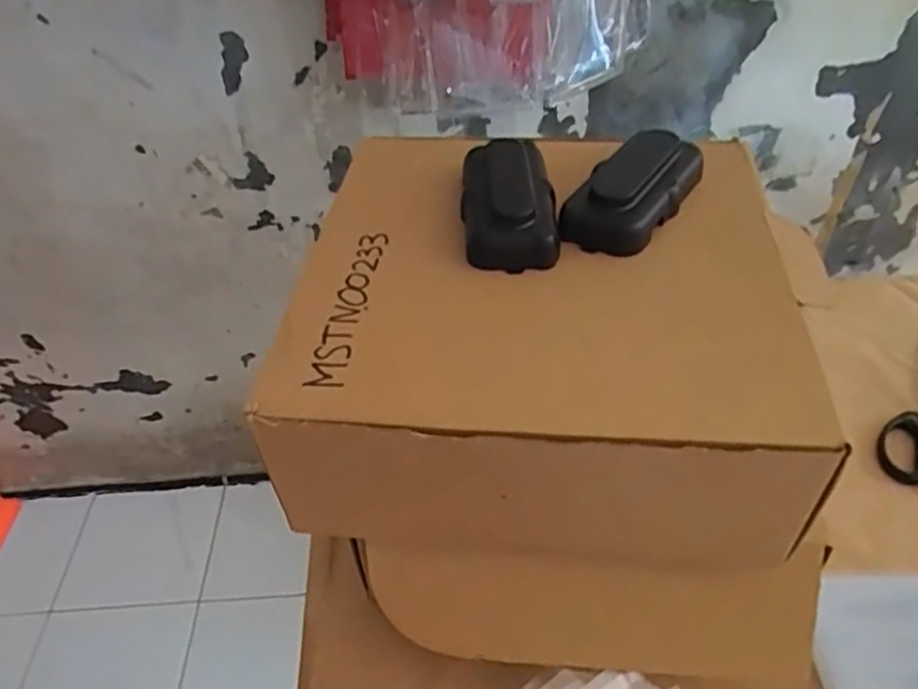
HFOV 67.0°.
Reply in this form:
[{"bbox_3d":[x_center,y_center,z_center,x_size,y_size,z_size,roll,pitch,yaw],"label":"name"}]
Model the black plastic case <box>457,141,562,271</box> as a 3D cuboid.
[{"bbox_3d":[0.028,-0.085,0.401,0.052,0.028,0.099,0,42,2],"label":"black plastic case"}]

